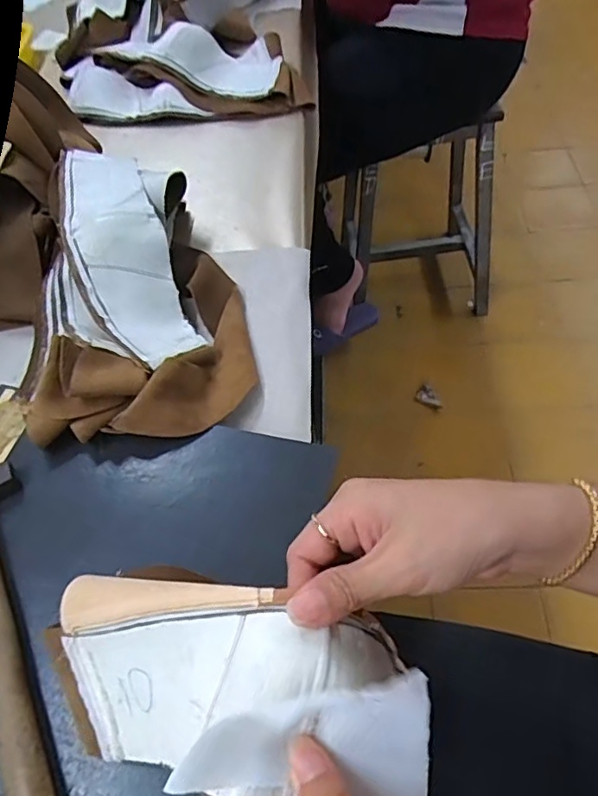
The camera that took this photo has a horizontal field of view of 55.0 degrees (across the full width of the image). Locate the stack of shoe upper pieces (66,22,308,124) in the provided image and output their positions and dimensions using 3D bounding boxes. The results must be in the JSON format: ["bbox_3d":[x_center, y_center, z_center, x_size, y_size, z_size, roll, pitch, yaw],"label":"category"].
[{"bbox_3d":[-0.161,-0.443,0.774,0.339,0.060,0.151,5,55,7],"label":"stack of shoe upper pieces"}]

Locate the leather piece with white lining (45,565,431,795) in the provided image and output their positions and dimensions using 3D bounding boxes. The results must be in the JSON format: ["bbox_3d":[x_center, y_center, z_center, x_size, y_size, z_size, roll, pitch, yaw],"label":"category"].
[{"bbox_3d":[-0.043,0.136,0.285,0.209,0.068,0.092,-1,52,29],"label":"leather piece with white lining"}]

